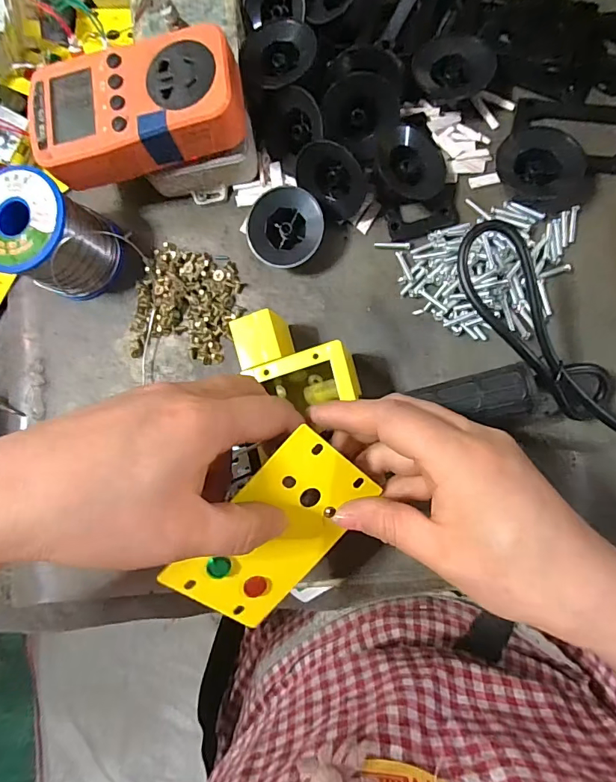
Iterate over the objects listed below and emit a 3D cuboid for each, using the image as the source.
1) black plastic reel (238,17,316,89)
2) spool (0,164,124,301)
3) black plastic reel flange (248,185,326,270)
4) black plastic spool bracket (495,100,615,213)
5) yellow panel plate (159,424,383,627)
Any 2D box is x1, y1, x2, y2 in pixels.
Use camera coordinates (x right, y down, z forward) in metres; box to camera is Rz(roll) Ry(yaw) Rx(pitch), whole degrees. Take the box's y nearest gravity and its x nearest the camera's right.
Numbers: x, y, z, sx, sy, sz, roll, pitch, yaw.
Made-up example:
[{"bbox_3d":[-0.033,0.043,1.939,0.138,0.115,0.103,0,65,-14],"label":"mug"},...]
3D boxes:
[{"bbox_3d":[-0.018,-0.207,0.278,0.046,0.015,0.039,1,85,9],"label":"black plastic reel"},{"bbox_3d":[-0.171,-0.101,0.296,0.060,0.063,0.061,26,90,10],"label":"spool"},{"bbox_3d":[-0.013,-0.103,0.289,0.047,0.027,0.046,-1,85,9],"label":"black plastic reel flange"},{"bbox_3d":[0.161,-0.146,0.267,0.086,0.021,0.070,11,87,9],"label":"black plastic spool bracket"},{"bbox_3d":[-0.014,0.067,0.207,0.094,0.004,0.058,-47,117,2],"label":"yellow panel plate"}]

